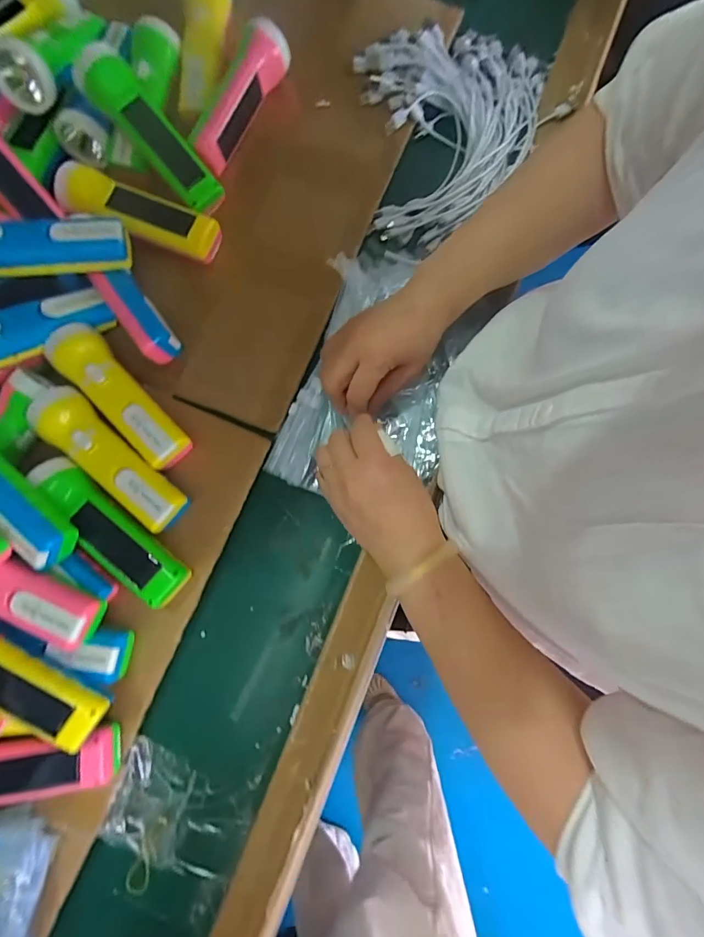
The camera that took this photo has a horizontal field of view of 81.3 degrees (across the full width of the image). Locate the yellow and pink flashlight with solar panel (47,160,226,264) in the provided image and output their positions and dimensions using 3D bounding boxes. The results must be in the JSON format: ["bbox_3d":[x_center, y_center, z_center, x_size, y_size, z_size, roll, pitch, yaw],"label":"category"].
[{"bbox_3d":[-0.228,-0.264,0.428,0.177,0.043,0.060,22,81,4],"label":"yellow and pink flashlight with solar panel"}]

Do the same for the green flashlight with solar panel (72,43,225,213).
[{"bbox_3d":[-0.207,-0.352,0.430,0.050,0.038,0.172,-45,105,-7],"label":"green flashlight with solar panel"}]

